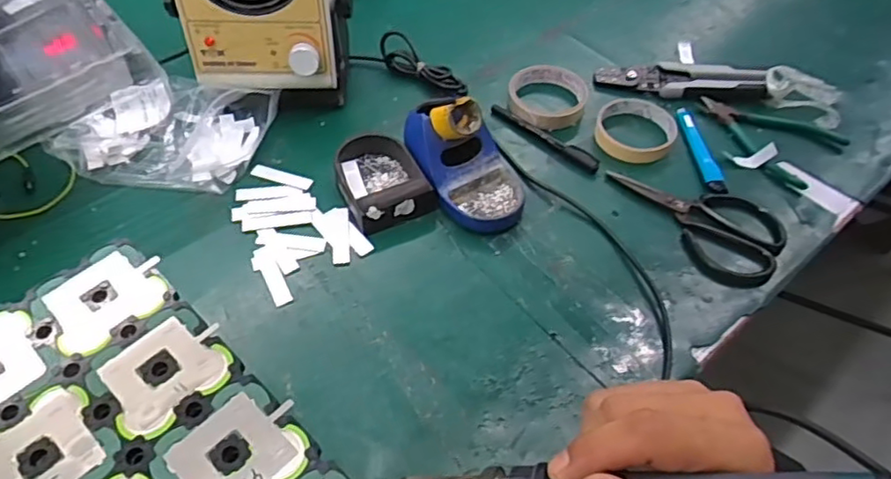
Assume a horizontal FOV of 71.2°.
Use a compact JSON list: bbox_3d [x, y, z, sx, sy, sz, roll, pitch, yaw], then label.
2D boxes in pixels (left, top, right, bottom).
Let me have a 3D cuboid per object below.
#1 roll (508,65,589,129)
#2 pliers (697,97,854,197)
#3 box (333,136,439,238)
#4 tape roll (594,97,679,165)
[{"bbox_3d":[0.113,-0.161,0.698,0.088,0.031,0.083,-23,59,-17],"label":"roll"},{"bbox_3d":[0.358,-0.123,0.699,0.102,0.012,0.148,-37,64,-24],"label":"pliers"},{"bbox_3d":[-0.065,-0.062,0.613,0.077,0.036,0.108,-22,58,-16],"label":"box"},{"bbox_3d":[0.207,-0.120,0.675,0.086,0.019,0.084,1,55,-1],"label":"tape roll"}]

